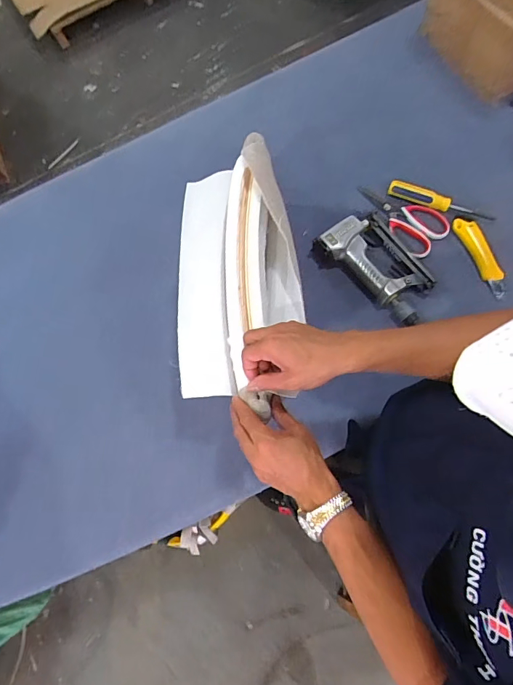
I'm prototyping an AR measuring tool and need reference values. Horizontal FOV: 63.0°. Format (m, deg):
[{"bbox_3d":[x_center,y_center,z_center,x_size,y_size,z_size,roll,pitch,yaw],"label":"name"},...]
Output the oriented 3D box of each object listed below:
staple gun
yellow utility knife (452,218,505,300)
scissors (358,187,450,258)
[{"bbox_3d":[0.222,-0.135,0.739,0.134,0.040,0.219,-40,74,-6],"label":"staple gun"},{"bbox_3d":[0.395,-0.152,0.731,0.036,0.021,0.151,-26,73,-2],"label":"yellow utility knife"},{"bbox_3d":[0.265,-0.236,0.773,0.089,0.015,0.175,-45,74,-8],"label":"scissors"}]

